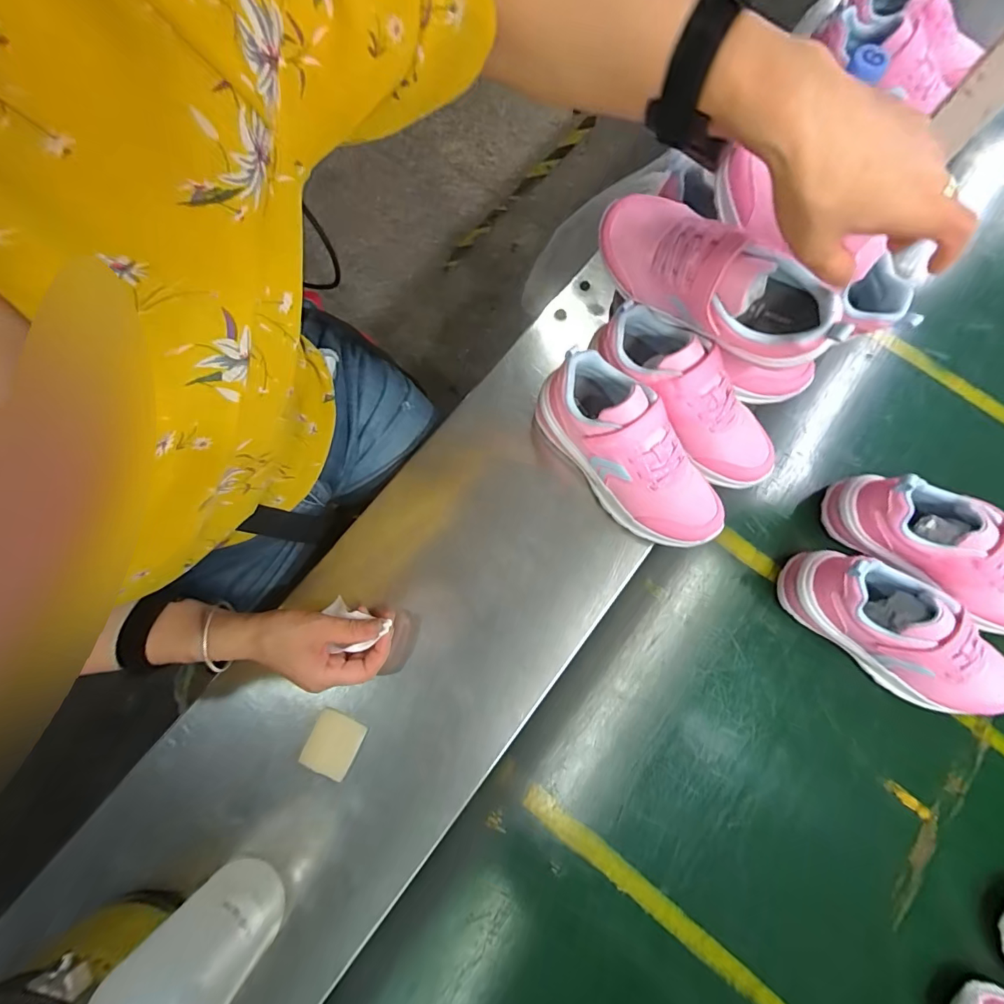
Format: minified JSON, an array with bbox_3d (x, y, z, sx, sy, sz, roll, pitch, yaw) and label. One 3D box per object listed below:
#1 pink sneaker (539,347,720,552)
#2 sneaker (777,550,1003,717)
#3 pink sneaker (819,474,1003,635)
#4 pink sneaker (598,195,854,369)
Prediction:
[{"bbox_3d":[0.129,-0.048,0.453,0.085,0.091,0.222,-40,82,-9],"label":"pink sneaker"},{"bbox_3d":[0.402,0.134,0.446,0.229,0.112,0.076,38,80,6],"label":"sneaker"},{"bbox_3d":[0.468,0.052,0.478,0.230,0.113,0.076,36,80,6],"label":"pink sneaker"},{"bbox_3d":[0.186,-0.199,0.413,0.227,0.105,0.075,38,79,16],"label":"pink sneaker"}]

